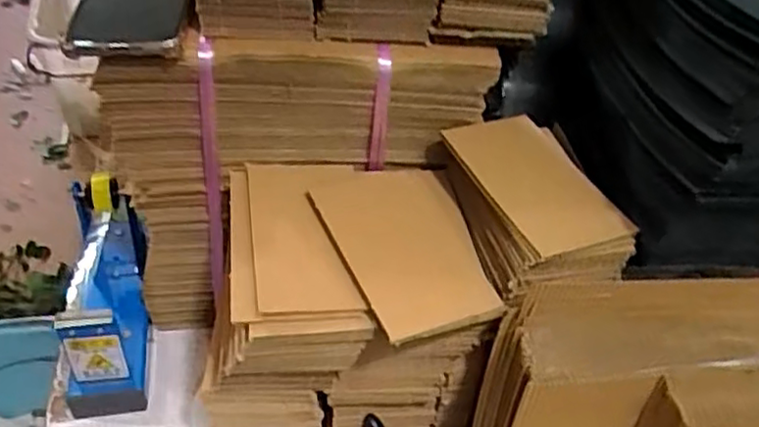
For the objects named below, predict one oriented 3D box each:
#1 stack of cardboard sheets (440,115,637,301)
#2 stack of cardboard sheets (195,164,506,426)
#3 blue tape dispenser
[{"bbox_3d":[0.110,-0.007,0.494,0.091,0.048,0.159,-7,45,-14],"label":"stack of cardboard sheets"},{"bbox_3d":[-0.029,0.090,0.546,0.195,0.210,0.167,1,44,-5],"label":"stack of cardboard sheets"},{"bbox_3d":[-0.241,0.067,0.595,0.068,0.130,0.169,-3,44,-10],"label":"blue tape dispenser"}]

